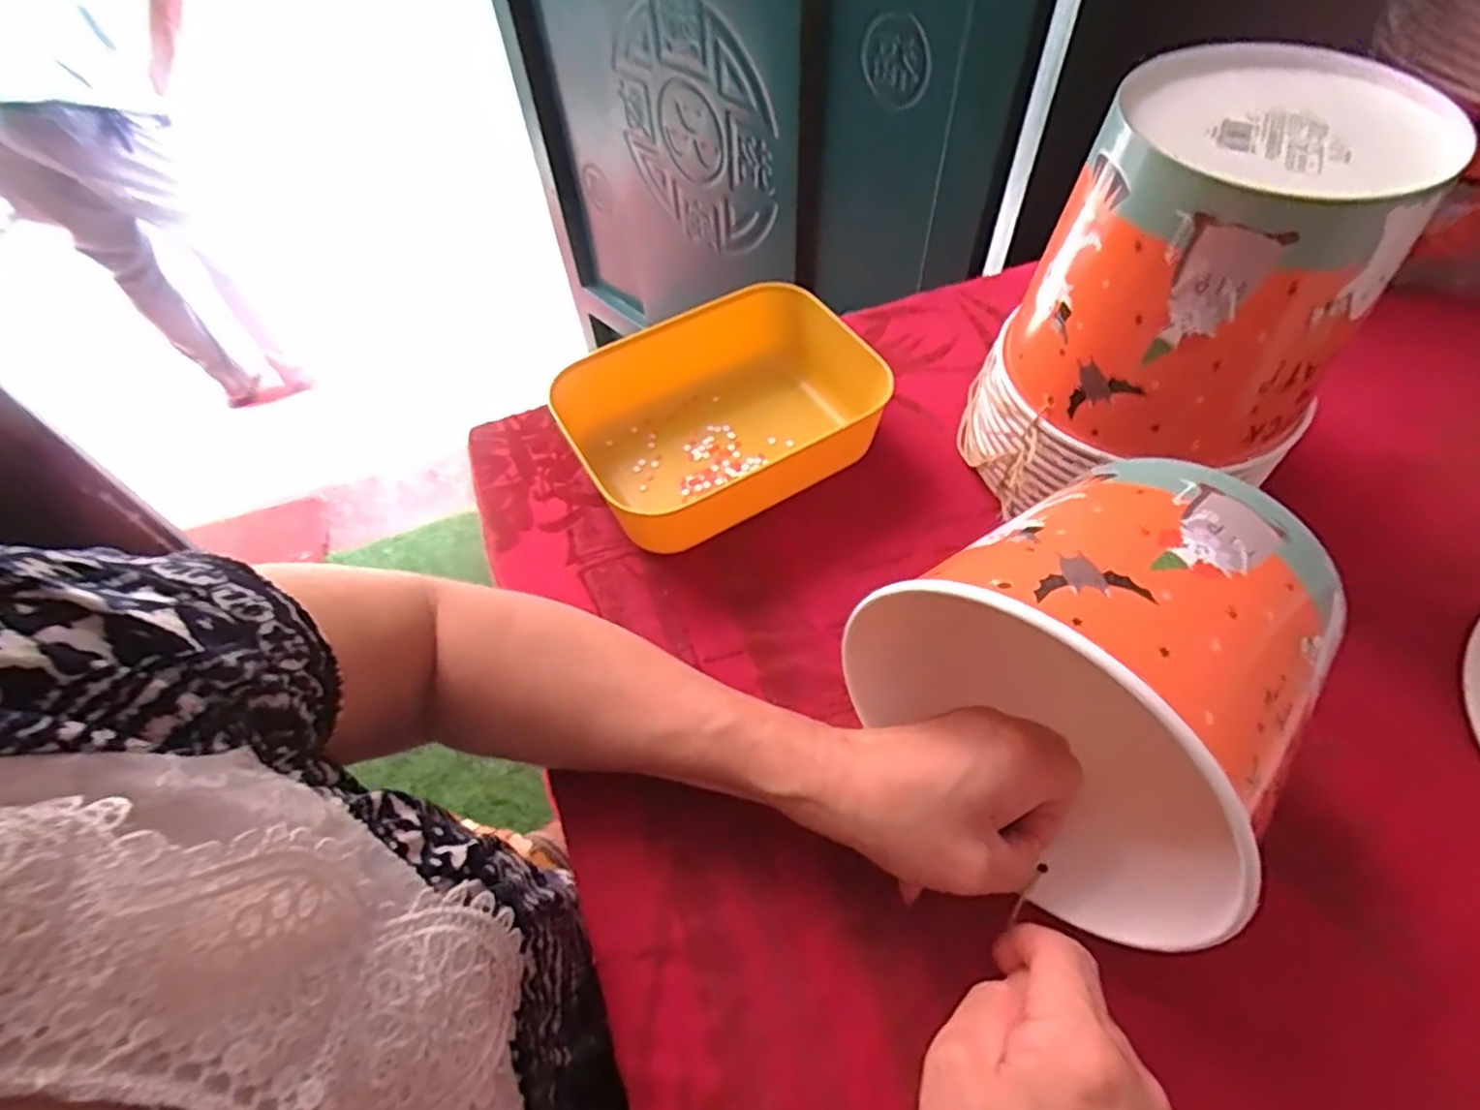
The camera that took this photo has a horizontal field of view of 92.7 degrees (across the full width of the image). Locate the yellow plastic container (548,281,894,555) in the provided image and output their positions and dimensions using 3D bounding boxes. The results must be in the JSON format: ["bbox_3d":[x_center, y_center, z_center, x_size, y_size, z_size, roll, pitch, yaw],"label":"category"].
[{"bbox_3d":[-0.007,-0.087,0.450,0.190,0.058,0.149,-24,58,-13],"label":"yellow plastic container"}]

